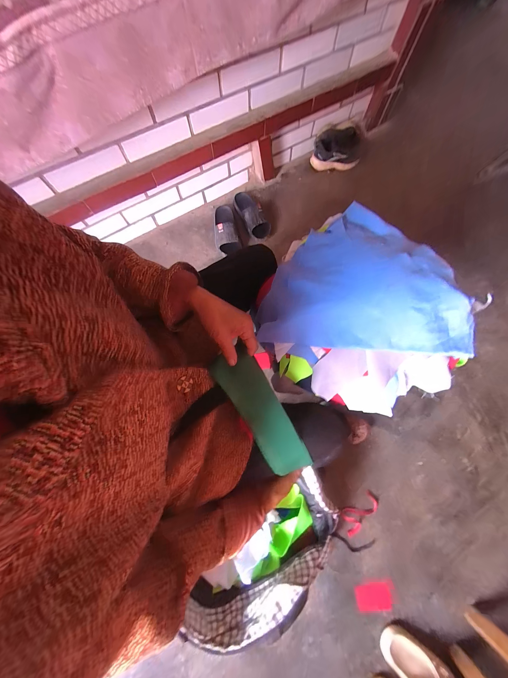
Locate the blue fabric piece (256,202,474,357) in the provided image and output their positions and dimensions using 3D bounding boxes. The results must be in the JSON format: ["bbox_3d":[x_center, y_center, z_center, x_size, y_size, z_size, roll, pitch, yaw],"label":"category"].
[{"bbox_3d":[0.164,-0.089,0.339,0.286,0.077,0.214,8,74,2],"label":"blue fabric piece"}]

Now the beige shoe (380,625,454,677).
[{"bbox_3d":[0.448,0.891,0.587,0.204,0.062,0.096,36,77,9],"label":"beige shoe"}]

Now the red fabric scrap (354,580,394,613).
[{"bbox_3d":[0.361,0.770,0.651,0.114,0.010,0.068,-9,74,-3],"label":"red fabric scrap"}]

